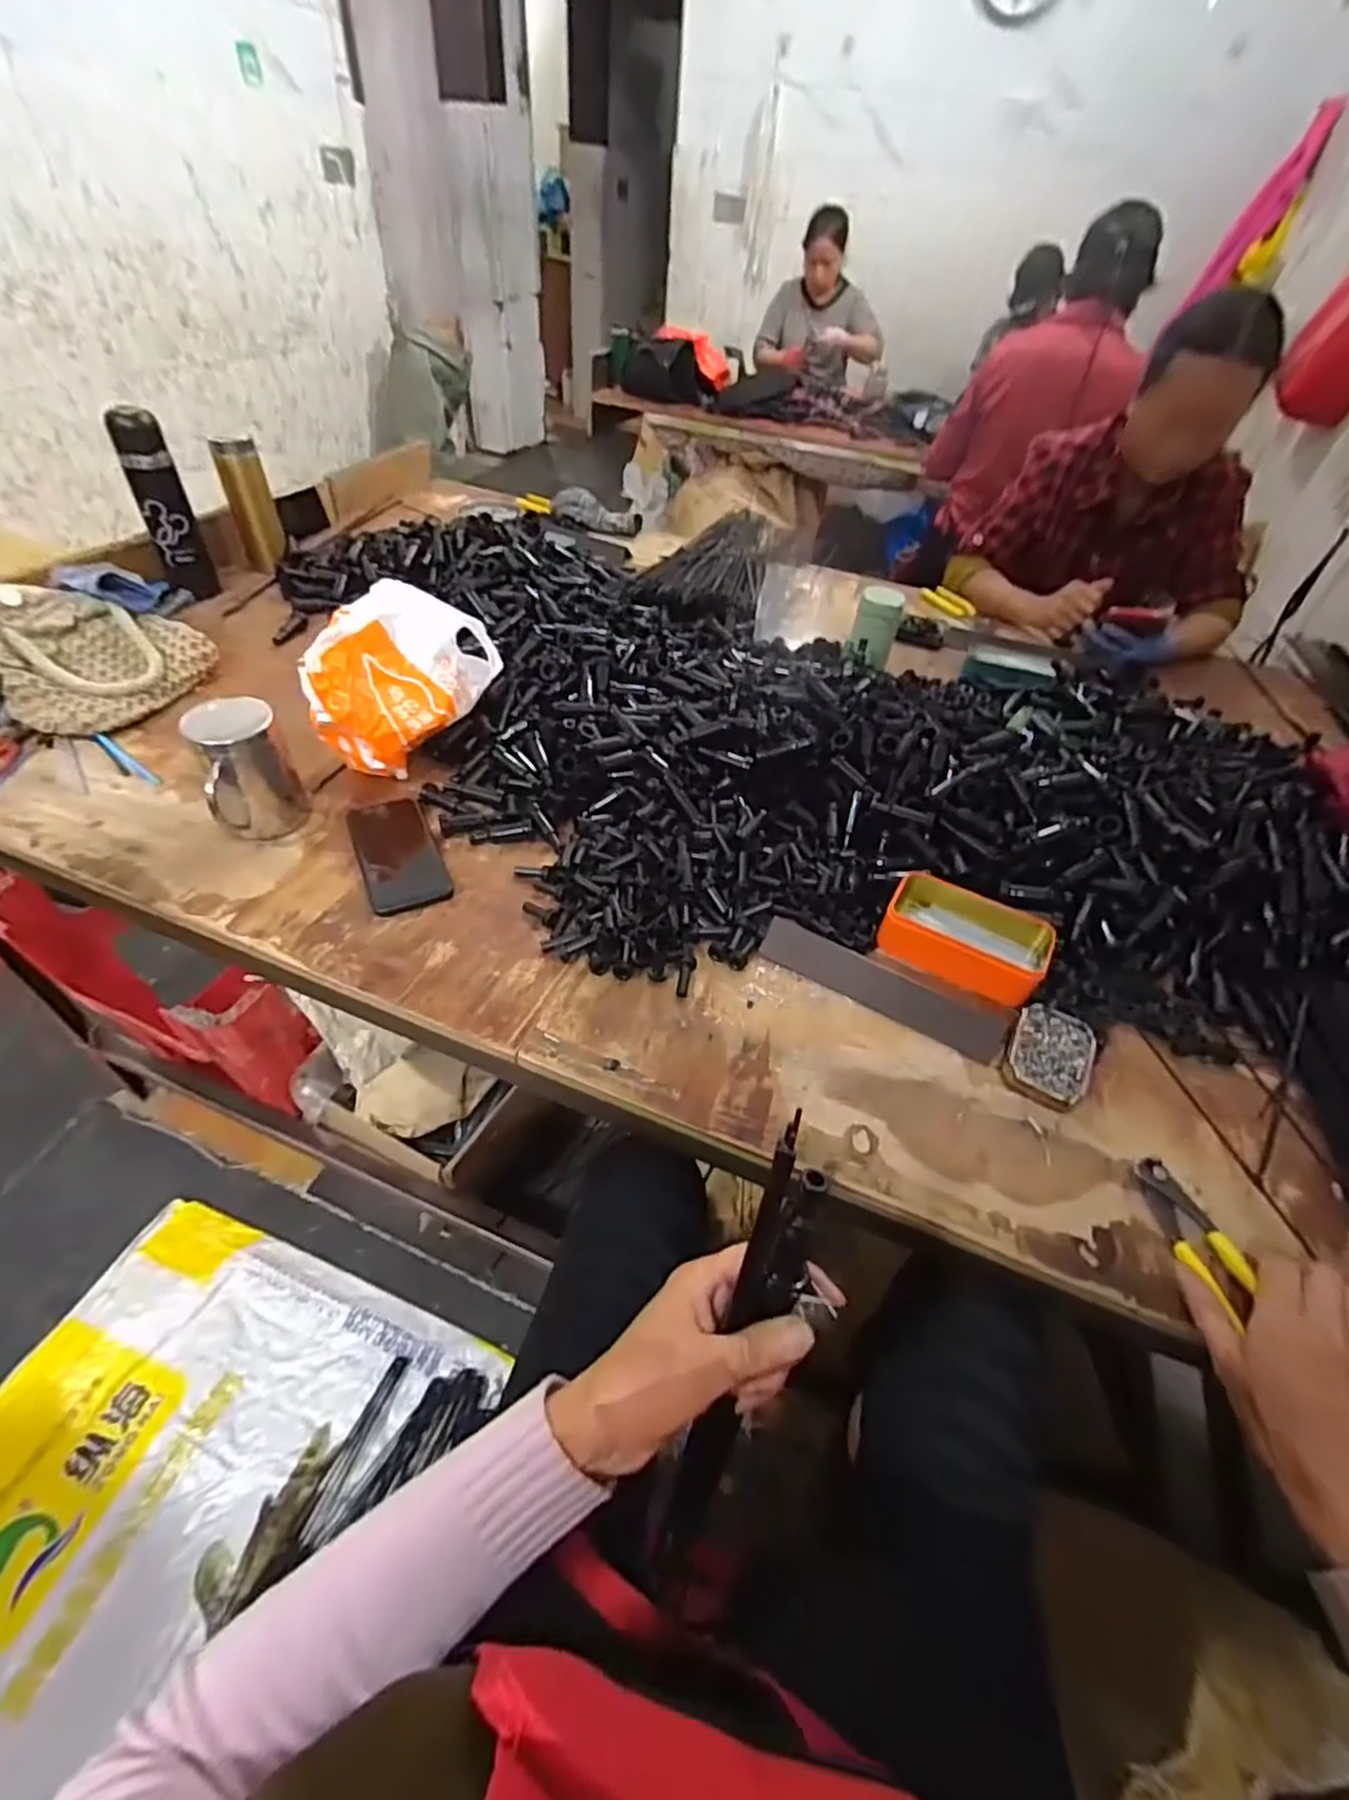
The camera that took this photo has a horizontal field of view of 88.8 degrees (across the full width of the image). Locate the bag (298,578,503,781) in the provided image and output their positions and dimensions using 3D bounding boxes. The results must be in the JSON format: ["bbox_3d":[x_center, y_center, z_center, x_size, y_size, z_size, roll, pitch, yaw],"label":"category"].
[{"bbox_3d":[-0.288,-0.225,0.753,0.134,0.152,0.185,11,46,4],"label":"bag"}]

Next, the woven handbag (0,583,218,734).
[{"bbox_3d":[-0.712,-0.298,0.812,0.222,0.101,0.198,4,46,-3],"label":"woven handbag"}]

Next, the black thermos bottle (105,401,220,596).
[{"bbox_3d":[-0.719,-0.552,0.976,0.060,0.220,0.055,-20,52,-24],"label":"black thermos bottle"}]

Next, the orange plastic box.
[{"bbox_3d":[0.277,0.040,0.664,0.147,0.054,0.084,27,49,18],"label":"orange plastic box"}]

